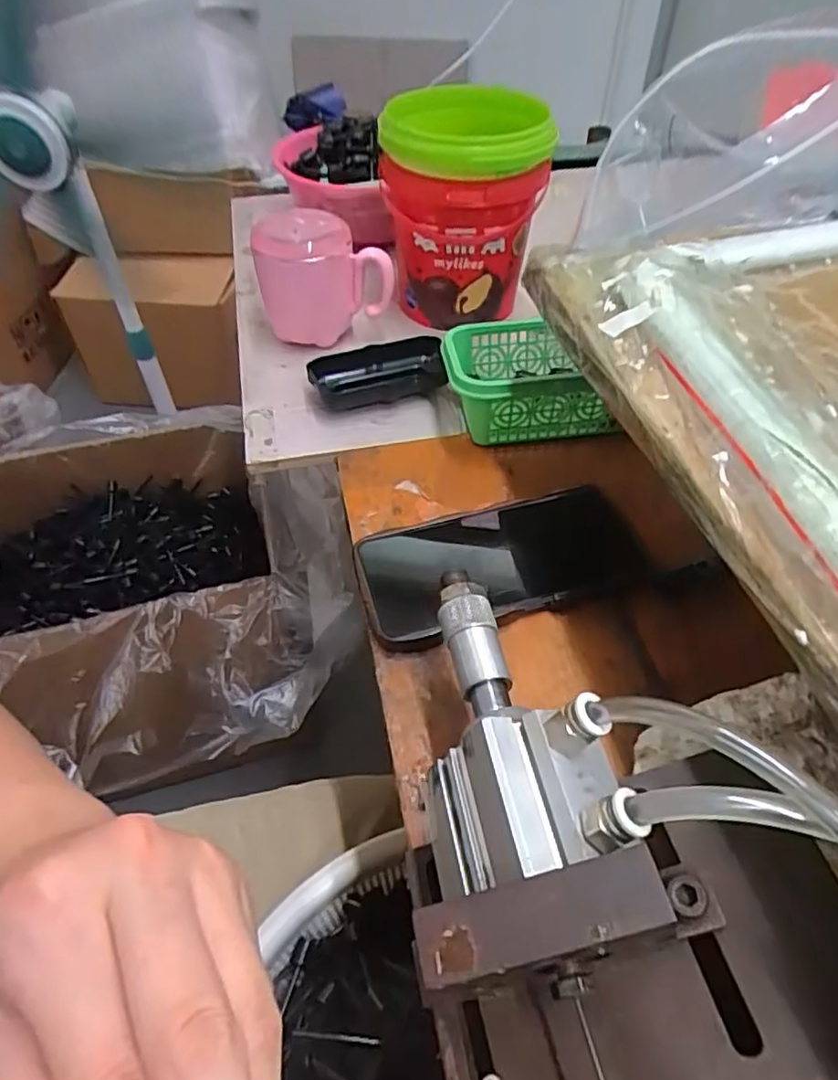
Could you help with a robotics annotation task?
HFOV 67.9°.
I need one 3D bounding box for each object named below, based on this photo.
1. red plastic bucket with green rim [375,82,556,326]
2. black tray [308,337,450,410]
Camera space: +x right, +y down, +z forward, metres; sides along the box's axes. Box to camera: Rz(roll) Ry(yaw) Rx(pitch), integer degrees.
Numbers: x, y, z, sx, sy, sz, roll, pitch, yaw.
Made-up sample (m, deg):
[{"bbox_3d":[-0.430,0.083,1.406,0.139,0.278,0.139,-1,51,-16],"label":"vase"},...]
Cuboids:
[{"bbox_3d":[0.034,-0.280,0.525,0.121,0.147,0.127,-1,49,-1],"label":"red plastic bucket with green rim"},{"bbox_3d":[-0.031,-0.131,0.491,0.106,0.025,0.048,-13,51,-11],"label":"black tray"}]

